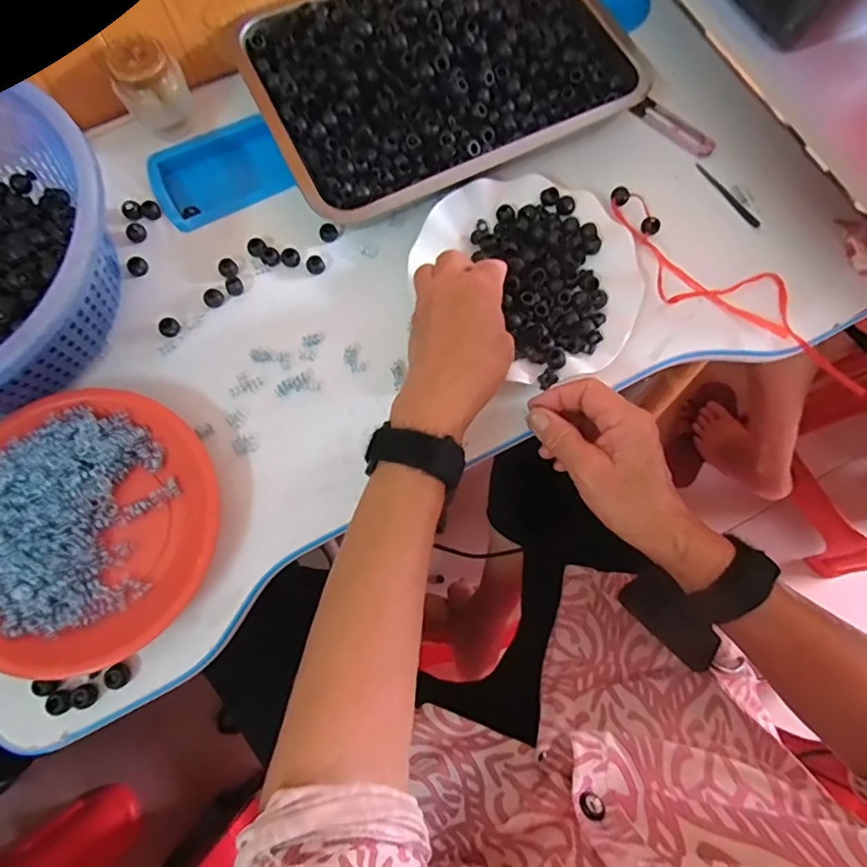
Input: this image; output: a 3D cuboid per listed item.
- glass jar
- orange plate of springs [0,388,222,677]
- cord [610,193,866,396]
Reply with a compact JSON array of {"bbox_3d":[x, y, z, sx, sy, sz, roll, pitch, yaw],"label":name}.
[{"bbox_3d":[-0.248,-0.307,0.479,0.054,0.069,0.054,0,75,-1],"label":"glass jar"},{"bbox_3d":[-0.260,0.063,0.389,0.191,0.030,0.189,0,75,-1],"label":"orange plate of springs"},{"bbox_3d":[0.251,-0.120,0.455,0.244,0.014,0.075,32,77,8],"label":"cord"}]

